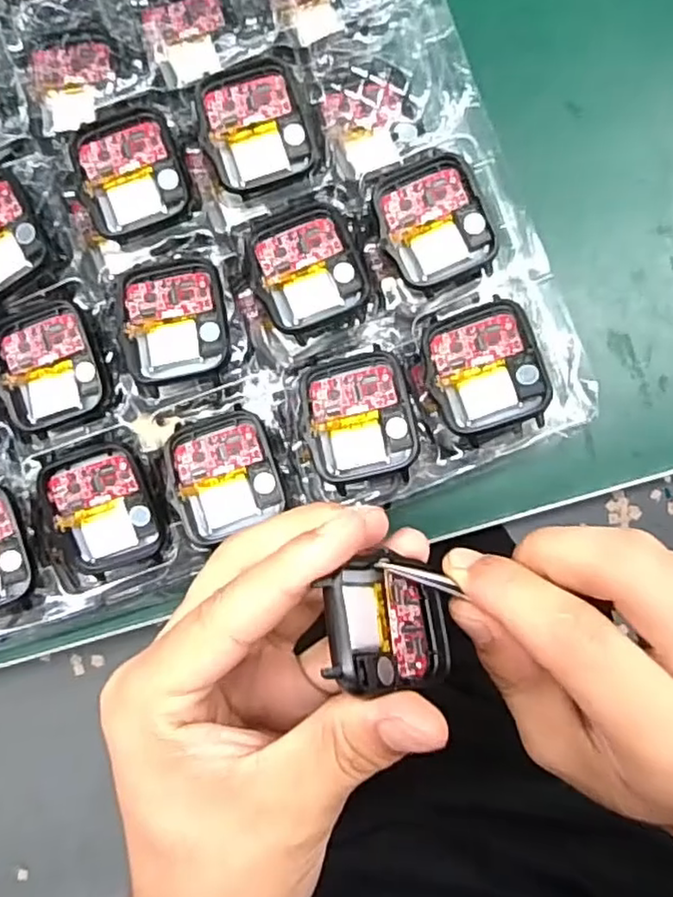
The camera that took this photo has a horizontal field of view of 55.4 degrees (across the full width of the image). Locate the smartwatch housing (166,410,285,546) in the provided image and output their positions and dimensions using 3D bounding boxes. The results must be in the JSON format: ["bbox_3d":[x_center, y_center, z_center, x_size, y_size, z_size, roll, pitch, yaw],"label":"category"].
[{"bbox_3d":[-0.040,0.008,0.225,0.037,0.006,0.041,-22,88,0],"label":"smartwatch housing"}]

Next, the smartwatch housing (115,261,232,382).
[{"bbox_3d":[-0.058,-0.047,0.230,0.037,0.009,0.044,-9,88,1],"label":"smartwatch housing"}]

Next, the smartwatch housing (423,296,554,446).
[{"bbox_3d":[0.051,-0.028,0.223,0.038,0.009,0.045,-13,82,13],"label":"smartwatch housing"}]

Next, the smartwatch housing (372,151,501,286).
[{"bbox_3d":[0.035,-0.083,0.230,0.038,0.005,0.044,-16,88,1],"label":"smartwatch housing"}]

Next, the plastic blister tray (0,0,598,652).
[{"bbox_3d":[-0.077,-0.096,0.235,0.267,0.025,0.285,-20,88,1],"label":"plastic blister tray"}]

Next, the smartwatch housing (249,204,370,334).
[{"bbox_3d":[-0.010,-0.065,0.231,0.038,0.004,0.043,-15,88,1],"label":"smartwatch housing"}]

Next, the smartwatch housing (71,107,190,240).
[{"bbox_3d":[-0.075,-0.102,0.237,0.036,0.009,0.043,-18,88,1],"label":"smartwatch housing"}]

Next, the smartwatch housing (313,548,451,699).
[{"bbox_3d":[0.014,0.048,0.181,0.007,0.045,0.037,-25,62,40],"label":"smartwatch housing"}]

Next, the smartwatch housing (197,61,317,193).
[{"bbox_3d":[-0.029,-0.117,0.235,0.038,0.012,0.042,-18,88,1],"label":"smartwatch housing"}]

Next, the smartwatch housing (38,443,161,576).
[{"bbox_3d":[-0.084,0.021,0.229,0.035,0.007,0.044,-15,88,1],"label":"smartwatch housing"}]

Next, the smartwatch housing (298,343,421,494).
[{"bbox_3d":[0.008,-0.011,0.224,0.037,0.007,0.045,-11,88,1],"label":"smartwatch housing"}]

